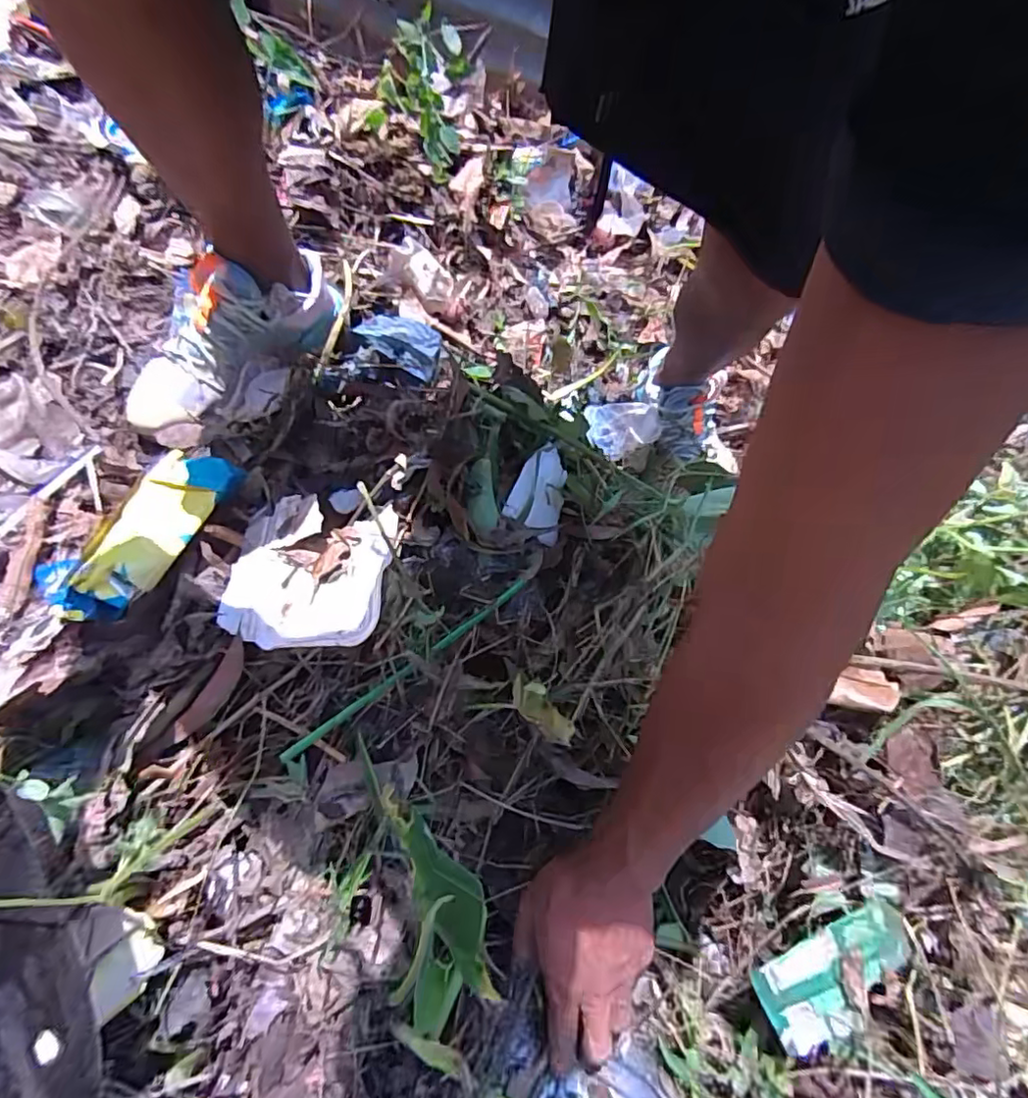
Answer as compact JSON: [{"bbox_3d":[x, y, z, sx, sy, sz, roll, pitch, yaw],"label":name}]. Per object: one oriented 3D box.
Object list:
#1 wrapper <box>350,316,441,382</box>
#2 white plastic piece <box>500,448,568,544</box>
[{"bbox_3d":[-0.141,-0.260,0.753,0.101,0.020,0.062,25,79,-13],"label":"wrapper"},{"bbox_3d":[0.033,-0.061,0.644,0.073,0.013,0.084,25,90,-26],"label":"white plastic piece"}]

